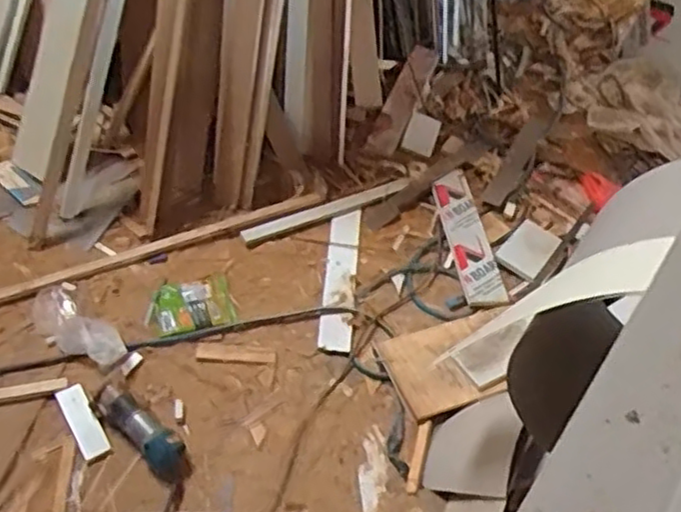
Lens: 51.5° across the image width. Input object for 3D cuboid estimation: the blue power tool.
[{"bbox_3d":[-0.421,0.378,1.516,0.267,0.071,0.086,44,60,4],"label":"blue power tool"}]

